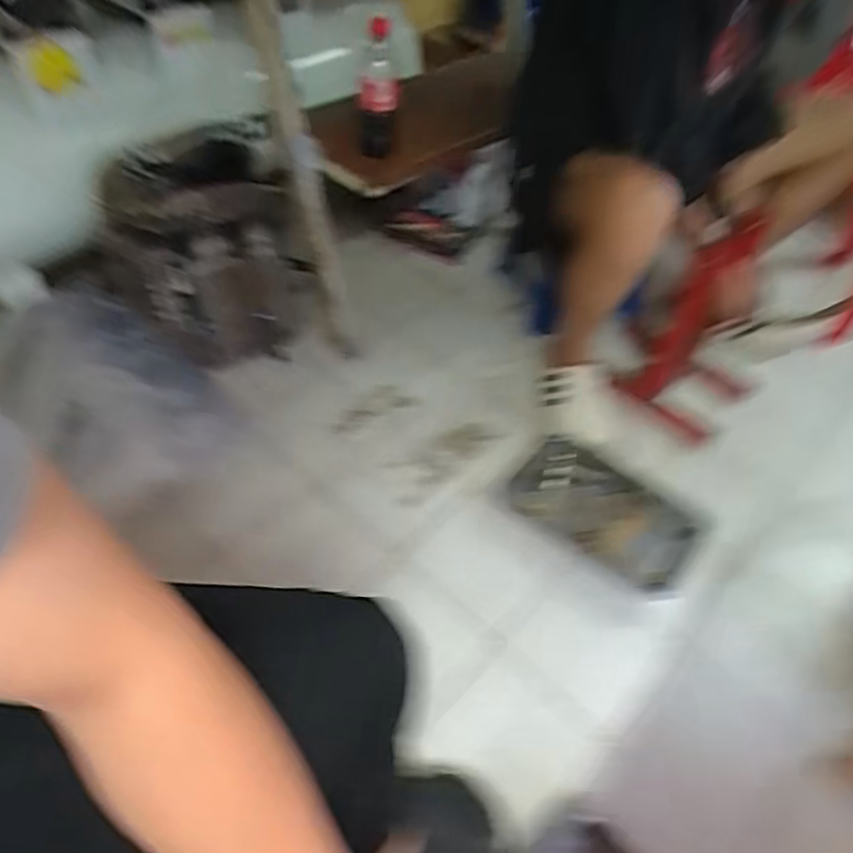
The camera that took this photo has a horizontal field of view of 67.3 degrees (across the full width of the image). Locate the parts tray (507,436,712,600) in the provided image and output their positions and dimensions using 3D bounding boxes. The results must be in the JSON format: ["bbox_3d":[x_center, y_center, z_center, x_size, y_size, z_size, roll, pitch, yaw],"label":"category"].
[{"bbox_3d":[0.309,0.139,1.095,0.315,0.039,0.192,34,53,20],"label":"parts tray"}]

